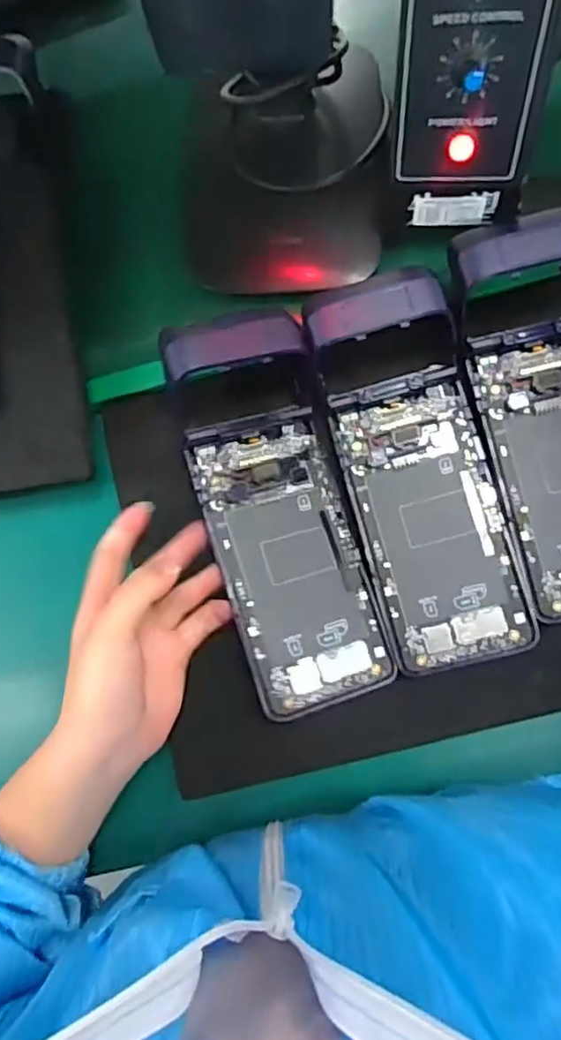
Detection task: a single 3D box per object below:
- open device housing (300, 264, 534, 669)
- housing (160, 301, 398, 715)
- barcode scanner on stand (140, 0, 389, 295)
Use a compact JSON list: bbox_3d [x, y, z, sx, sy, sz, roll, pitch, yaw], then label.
[{"bbox_3d":[0.080,-0.030,0.365,0.082,0.039,0.221,-14,78,5],"label":"open device housing"},{"bbox_3d":[0.002,-0.008,0.358,0.085,0.038,0.217,-14,80,-16],"label":"housing"},{"bbox_3d":[-0.005,-0.226,0.309,0.119,0.238,0.138,3,82,8],"label":"barcode scanner on stand"}]

